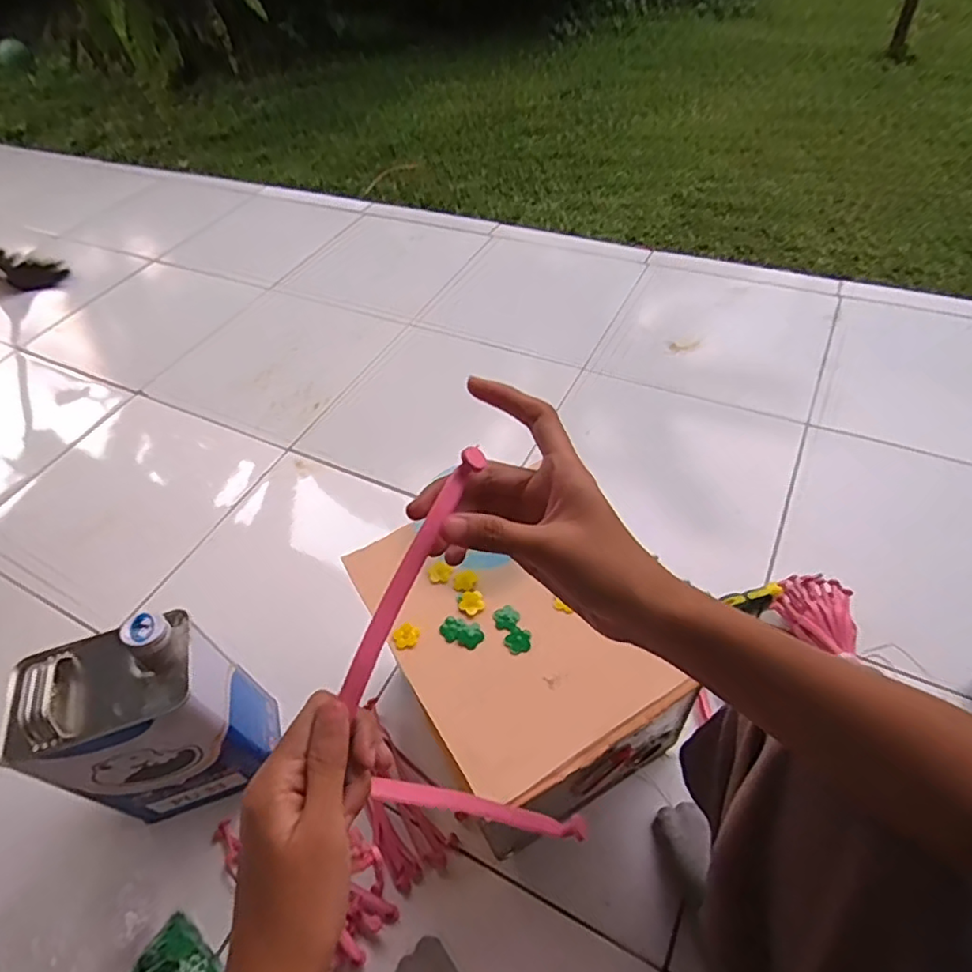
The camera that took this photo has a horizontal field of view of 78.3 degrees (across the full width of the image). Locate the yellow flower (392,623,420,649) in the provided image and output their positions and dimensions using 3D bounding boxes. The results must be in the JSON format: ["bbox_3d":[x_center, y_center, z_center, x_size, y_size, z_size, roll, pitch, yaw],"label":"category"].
[{"bbox_3d":[-0.072,0.137,0.544,0.022,0.008,0.020,-36,56,-21],"label":"yellow flower"}]

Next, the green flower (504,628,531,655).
[{"bbox_3d":[0.029,0.138,0.532,0.024,0.004,0.023,-9,62,17],"label":"green flower"}]

